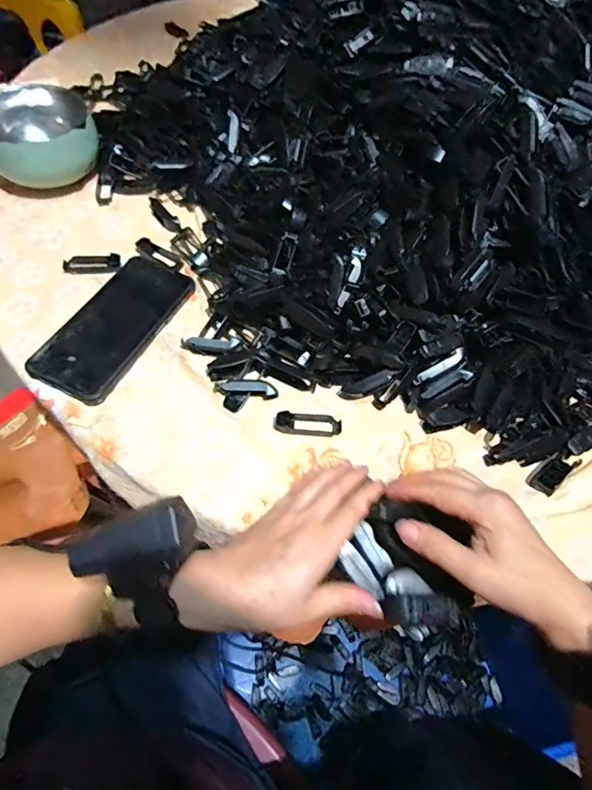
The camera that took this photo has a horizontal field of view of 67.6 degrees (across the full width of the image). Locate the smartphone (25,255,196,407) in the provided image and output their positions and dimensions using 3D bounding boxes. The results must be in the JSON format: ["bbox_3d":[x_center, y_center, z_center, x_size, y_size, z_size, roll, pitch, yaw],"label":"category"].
[{"bbox_3d":[-0.170,-0.070,0.421,0.077,0.015,0.166,23,60,9],"label":"smartphone"}]

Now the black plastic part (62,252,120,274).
[{"bbox_3d":[-0.211,-0.135,0.458,0.057,0.010,0.022,-4,60,-7],"label":"black plastic part"}]

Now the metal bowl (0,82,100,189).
[{"bbox_3d":[-0.296,-0.296,0.511,0.121,0.066,0.129,-28,65,-19],"label":"metal bowl"}]

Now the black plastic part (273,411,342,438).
[{"bbox_3d":[0.010,0.024,0.384,0.059,0.014,0.019,4,59,-2],"label":"black plastic part"}]

